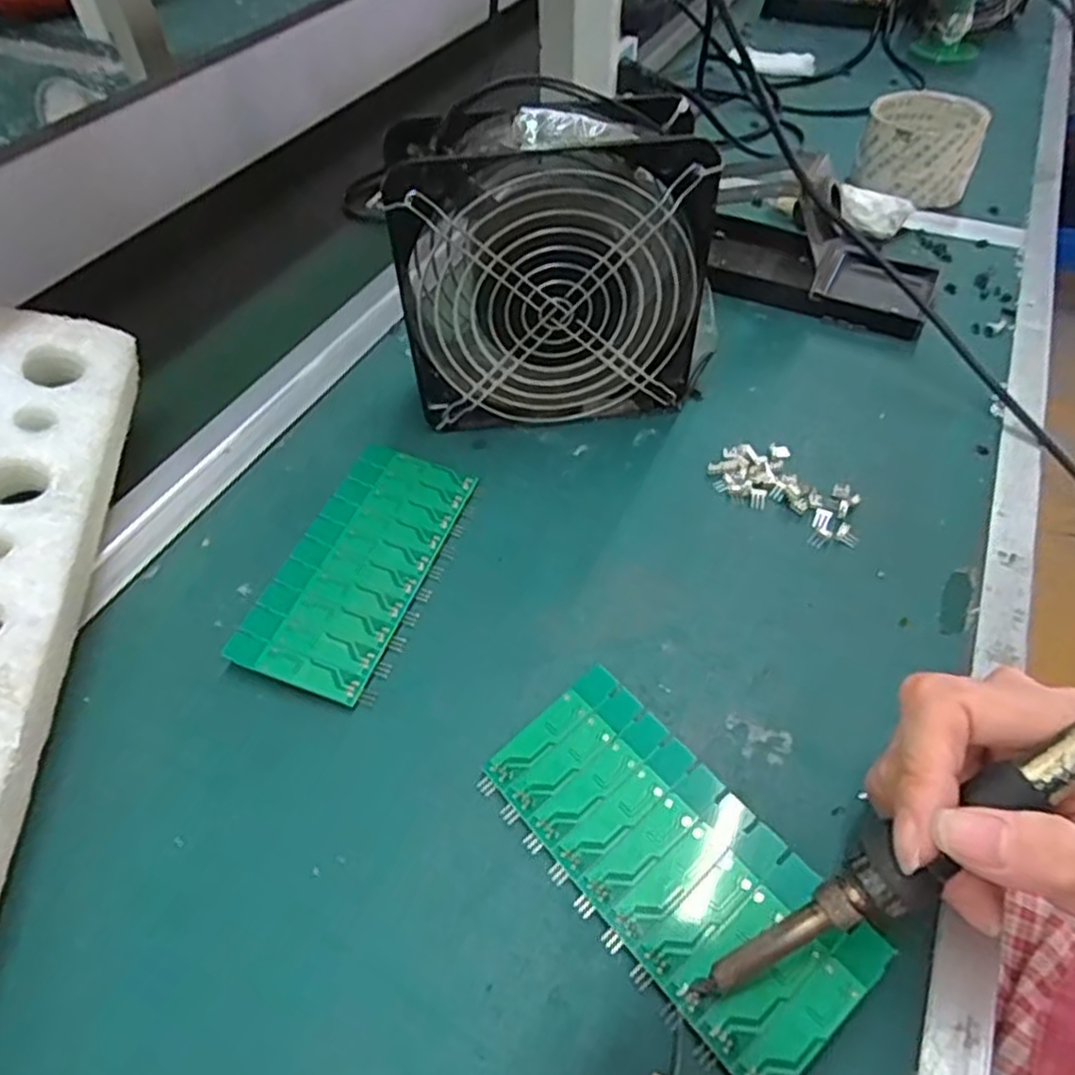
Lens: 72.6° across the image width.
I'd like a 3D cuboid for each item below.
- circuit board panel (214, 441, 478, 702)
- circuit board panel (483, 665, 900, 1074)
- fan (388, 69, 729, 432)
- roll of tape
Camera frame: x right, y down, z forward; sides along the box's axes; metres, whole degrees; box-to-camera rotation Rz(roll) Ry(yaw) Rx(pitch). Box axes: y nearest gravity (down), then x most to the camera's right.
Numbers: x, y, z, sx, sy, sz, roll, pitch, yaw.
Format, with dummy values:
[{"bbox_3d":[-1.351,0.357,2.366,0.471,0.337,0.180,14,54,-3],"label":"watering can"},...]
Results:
[{"bbox_3d":[-0.081,0.012,0.351,0.067,0.012,0.137,14,52,13],"label":"circuit board panel"},{"bbox_3d":[0.047,0.113,0.261,0.063,0.015,0.137,-36,58,-24],"label":"circuit board panel"},{"bbox_3d":[0.010,-0.134,0.377,0.155,0.154,0.057,-6,51,-2],"label":"fan"},{"bbox_3d":[0.293,-0.299,0.565,0.083,0.058,0.089,18,54,16],"label":"roll of tape"}]

